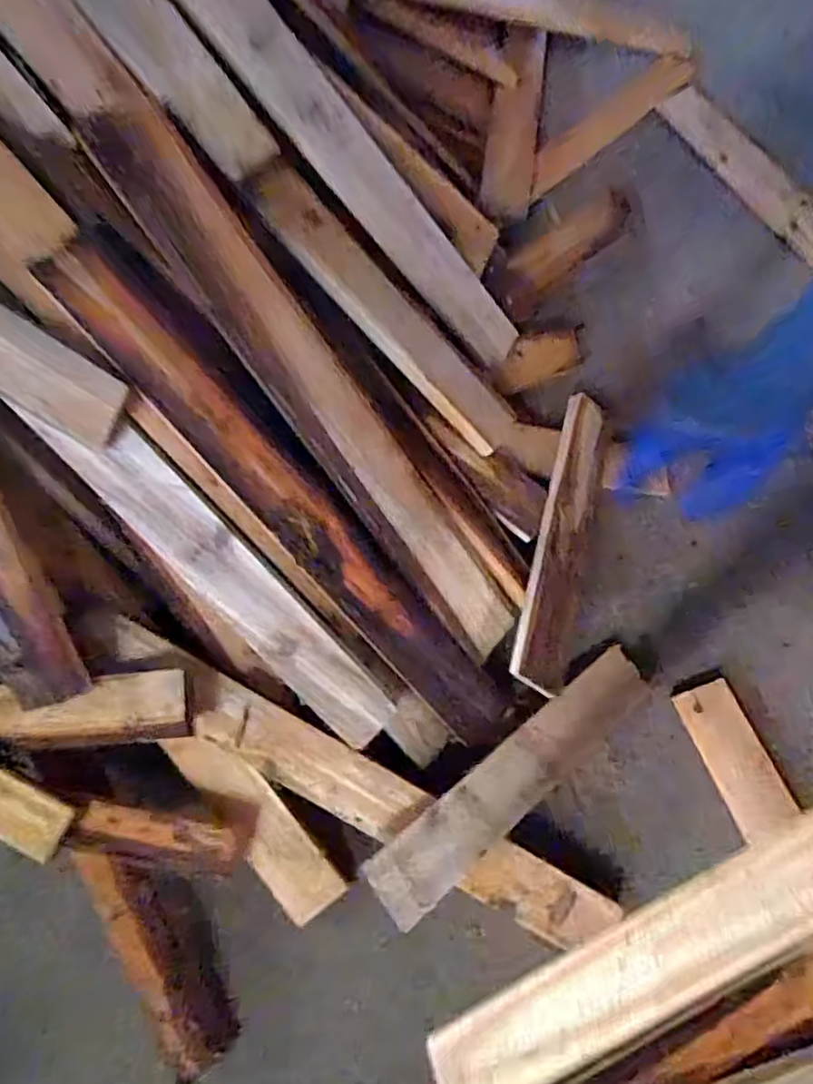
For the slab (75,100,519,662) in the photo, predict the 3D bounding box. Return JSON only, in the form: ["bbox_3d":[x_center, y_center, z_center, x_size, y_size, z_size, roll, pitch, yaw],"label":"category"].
[{"bbox_3d":[-0.064,-0.110,0.498,0.073,0.030,0.488,-40,101,-14],"label":"slab"}]

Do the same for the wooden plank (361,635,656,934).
[{"bbox_3d":[0.095,0.189,0.519,0.293,0.020,0.053,-32,71,-25],"label":"wooden plank"}]

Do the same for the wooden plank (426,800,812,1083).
[{"bbox_3d":[0.202,0.156,0.308,0.448,0.010,0.044,-35,41,7],"label":"wooden plank"}]

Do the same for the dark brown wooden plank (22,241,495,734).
[{"bbox_3d":[-0.076,-0.018,0.477,0.062,0.020,0.472,-45,106,-16],"label":"dark brown wooden plank"}]

